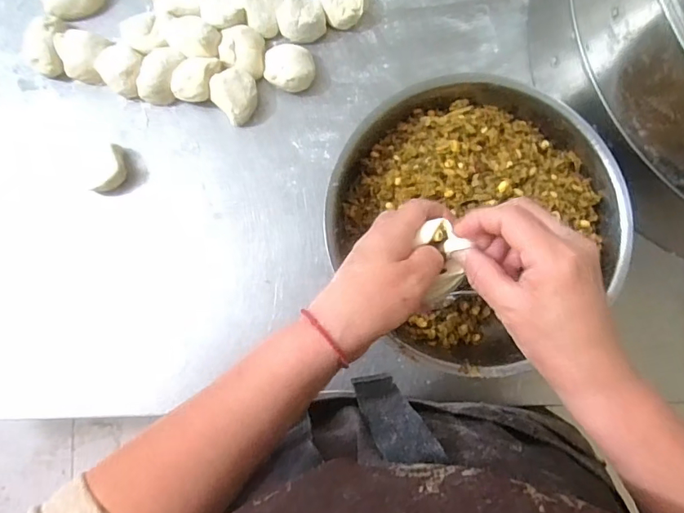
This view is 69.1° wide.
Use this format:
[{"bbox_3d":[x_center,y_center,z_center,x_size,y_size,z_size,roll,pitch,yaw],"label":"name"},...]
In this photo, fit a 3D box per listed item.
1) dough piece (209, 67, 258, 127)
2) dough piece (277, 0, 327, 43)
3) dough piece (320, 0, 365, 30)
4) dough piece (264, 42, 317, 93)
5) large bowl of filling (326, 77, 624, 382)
[{"bbox_3d":[-0.105,-0.162,0.498,0.043,0.032,0.046,0,84,-1],"label":"dough piece"},{"bbox_3d":[-0.041,-0.242,0.509,0.048,0.032,0.041,-5,84,-2],"label":"dough piece"},{"bbox_3d":[0.000,-0.263,0.513,0.045,0.025,0.056,3,84,-1],"label":"dough piece"},{"bbox_3d":[-0.053,-0.188,0.499,0.051,0.025,0.043,14,84,0],"label":"dough piece"},{"bbox_3d":[0.120,-0.035,0.457,0.255,0.095,0.247,0,84,-1],"label":"large bowl of filling"}]

